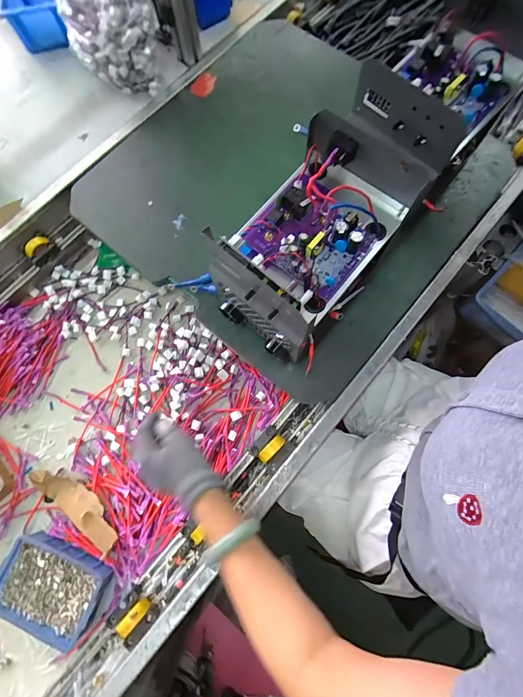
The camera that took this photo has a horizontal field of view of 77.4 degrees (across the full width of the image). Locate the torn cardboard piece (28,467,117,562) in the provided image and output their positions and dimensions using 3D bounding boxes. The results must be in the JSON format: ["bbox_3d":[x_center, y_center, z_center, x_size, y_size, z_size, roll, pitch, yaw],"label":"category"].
[{"bbox_3d":[-0.294,0.244,0.515,0.182,0.028,0.050,35,79,10],"label":"torn cardboard piece"}]

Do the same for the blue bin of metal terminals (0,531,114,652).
[{"bbox_3d":[-0.305,0.349,0.481,0.154,0.048,0.107,22,77,7],"label":"blue bin of metal terminals"}]

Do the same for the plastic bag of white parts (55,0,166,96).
[{"bbox_3d":[-0.265,-0.570,0.544,0.156,0.189,0.134,-2,75,1],"label":"plastic bag of white parts"}]

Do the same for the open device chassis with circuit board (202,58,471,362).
[{"bbox_3d":[0.080,-0.165,0.382,0.151,0.094,0.327,37,79,10],"label":"open device chassis with circuit board"}]

